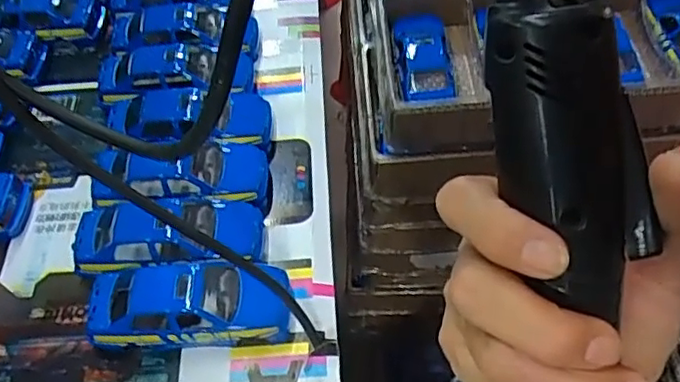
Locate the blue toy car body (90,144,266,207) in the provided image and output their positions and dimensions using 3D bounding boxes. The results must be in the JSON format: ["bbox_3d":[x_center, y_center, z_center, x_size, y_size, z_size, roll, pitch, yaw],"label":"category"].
[{"bbox_3d":[-0.121,-0.012,0.472,0.127,0.039,0.053,-5,53,-1],"label":"blue toy car body"}]

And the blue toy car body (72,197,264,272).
[{"bbox_3d":[-0.119,0.029,0.441,0.122,0.041,0.053,-3,53,0],"label":"blue toy car body"}]

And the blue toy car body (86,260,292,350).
[{"bbox_3d":[-0.097,0.073,0.408,0.125,0.041,0.054,-4,53,0],"label":"blue toy car body"}]

